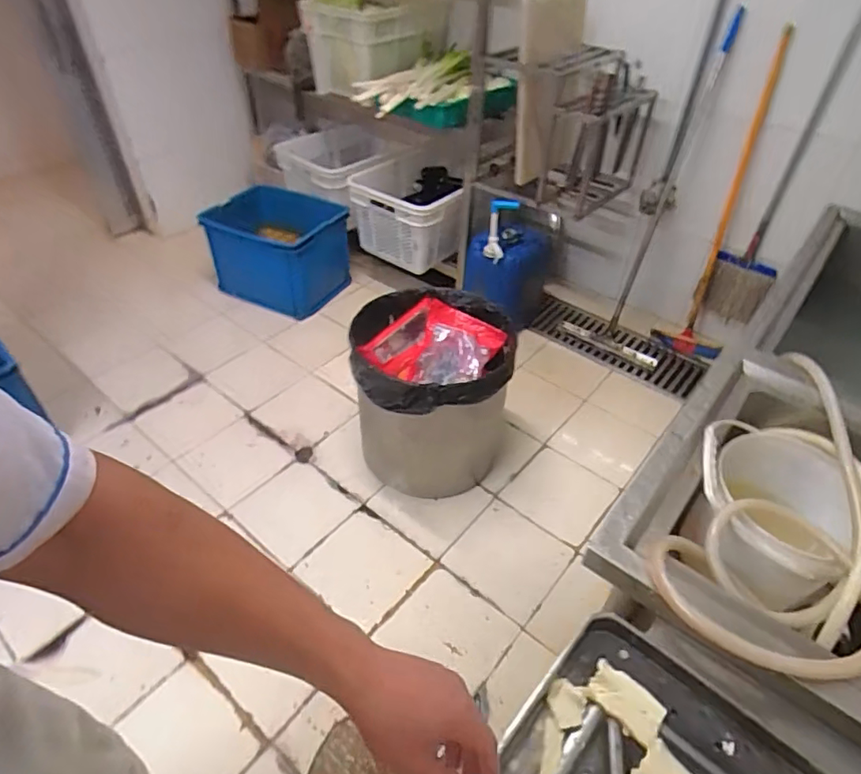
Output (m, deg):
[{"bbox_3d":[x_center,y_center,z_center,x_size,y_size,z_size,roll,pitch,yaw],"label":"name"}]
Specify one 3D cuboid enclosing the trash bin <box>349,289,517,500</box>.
[{"bbox_3d":[0.001,0.038,1.718,0.469,0.491,0.458,1,44,0],"label":"trash bin"}]

